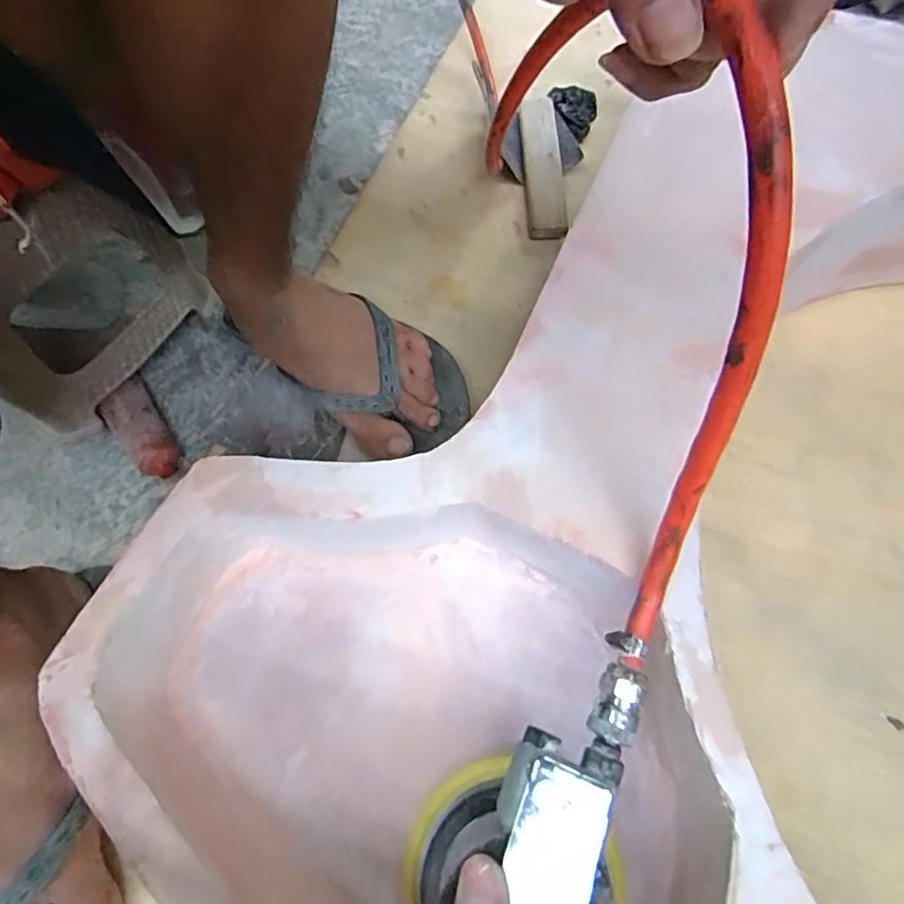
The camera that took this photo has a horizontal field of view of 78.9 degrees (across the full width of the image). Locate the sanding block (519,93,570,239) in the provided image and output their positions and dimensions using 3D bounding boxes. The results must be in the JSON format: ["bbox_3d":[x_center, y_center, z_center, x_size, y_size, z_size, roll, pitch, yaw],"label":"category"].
[{"bbox_3d":[0.097,-0.309,0.600,0.039,0.021,0.197,-2,67,1],"label":"sanding block"}]

